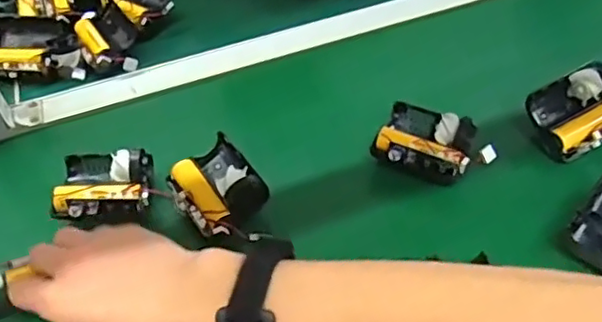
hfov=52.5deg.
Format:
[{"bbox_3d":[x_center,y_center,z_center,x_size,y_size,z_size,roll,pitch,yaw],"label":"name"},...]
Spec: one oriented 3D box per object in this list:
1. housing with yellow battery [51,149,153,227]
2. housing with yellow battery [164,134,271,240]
[{"bbox_3d":[-0.171,0.021,0.528,0.077,0.025,0.069,-4,48,2],"label":"housing with yellow battery"},{"bbox_3d":[-0.074,0.018,0.516,0.065,0.033,0.082,-29,52,-20],"label":"housing with yellow battery"}]

